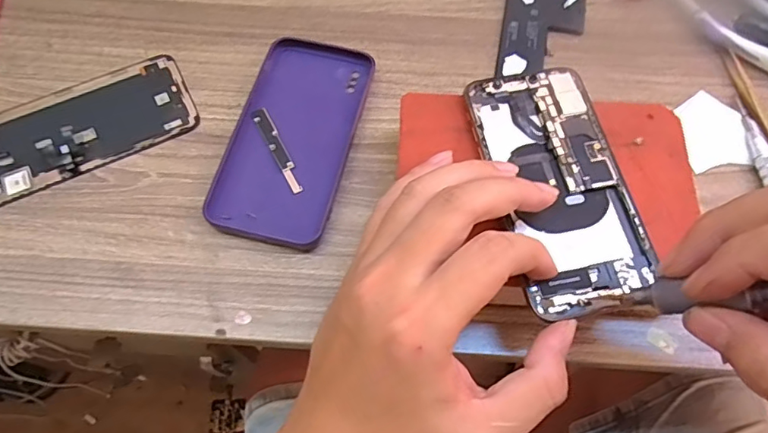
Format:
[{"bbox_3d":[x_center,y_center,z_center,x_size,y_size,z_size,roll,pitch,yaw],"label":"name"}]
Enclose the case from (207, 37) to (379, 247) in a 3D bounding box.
[{"bbox_3d":[-0.057,-0.053,0.336,0.073,0.010,0.145,11,65,7],"label":"case"}]

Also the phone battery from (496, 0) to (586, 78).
[{"bbox_3d":[0.114,-0.133,0.378,0.056,0.007,0.089,10,64,7],"label":"phone battery"}]

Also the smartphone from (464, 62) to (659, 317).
[{"bbox_3d":[0.093,-0.019,0.281,0.067,0.008,0.137,-11,67,-5],"label":"smartphone"}]

